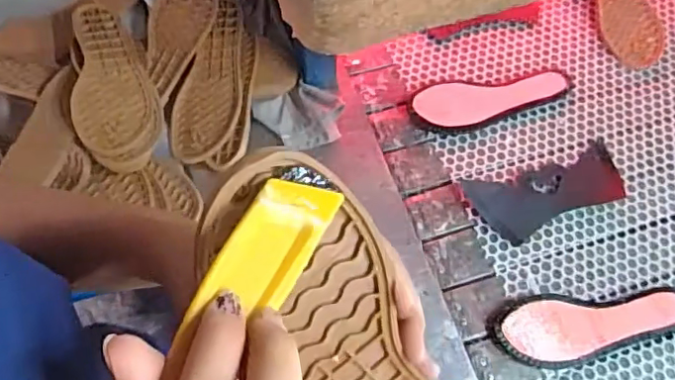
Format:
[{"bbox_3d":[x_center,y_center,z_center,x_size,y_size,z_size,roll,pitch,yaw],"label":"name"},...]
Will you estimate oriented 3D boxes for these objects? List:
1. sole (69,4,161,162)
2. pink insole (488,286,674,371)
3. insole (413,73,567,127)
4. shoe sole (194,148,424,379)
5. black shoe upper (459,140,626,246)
[{"bbox_3d":[-0.278,-0.142,0.704,0.090,0.029,0.244,-14,66,-8],"label":"sole"},{"bbox_3d":[0.298,0.156,0.662,0.234,0.011,0.079,-5,66,-4],"label":"pink insole"},{"bbox_3d":[0.214,-0.128,0.791,0.216,0.009,0.060,-10,66,-6],"label":"insole"},{"bbox_3d":[0.008,0.086,0.298,0.068,0.242,0.027,-38,34,-19],"label":"shoe sole"},{"bbox_3d":[0.273,0.001,0.732,0.200,0.018,0.093,-15,67,-8],"label":"black shoe upper"}]

